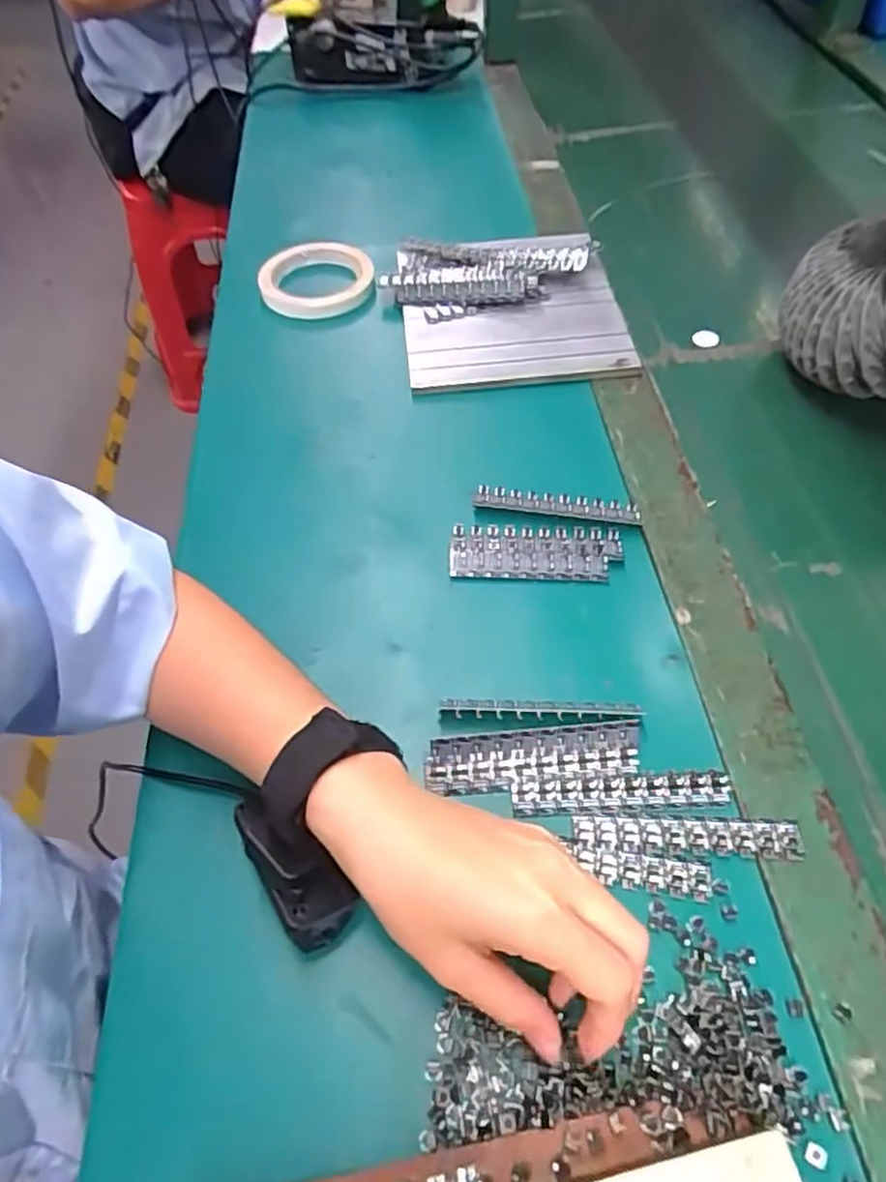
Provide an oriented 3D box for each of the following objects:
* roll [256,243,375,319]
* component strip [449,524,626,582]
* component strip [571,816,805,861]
[{"bbox_3d":[-0.116,-0.283,0.627,0.098,0.020,0.098,-1,54,2],"label":"roll"},{"bbox_3d":[0.059,-0.025,0.439,0.106,0.009,0.036,0,54,3],"label":"component strip"},{"bbox_3d":[0.119,0.120,0.339,0.109,0.004,0.018,1,55,4],"label":"component strip"}]

